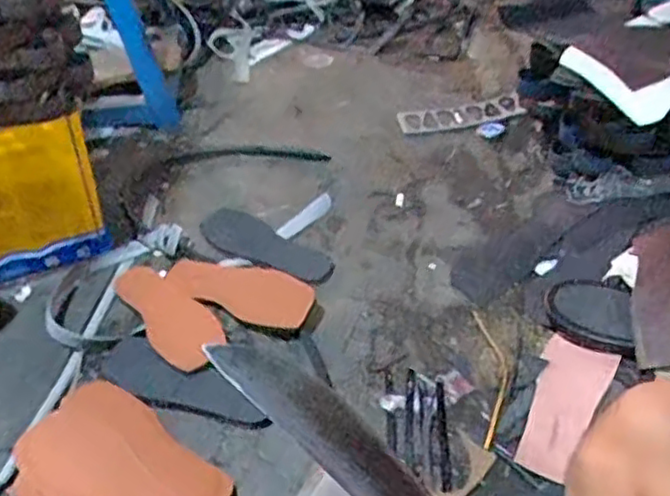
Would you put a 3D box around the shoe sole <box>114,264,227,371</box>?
[{"bbox_3d":[-0.248,0.092,0.983,0.088,0.015,0.259,-36,45,-26],"label":"shoe sole"}]

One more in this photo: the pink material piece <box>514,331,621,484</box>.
[{"bbox_3d":[0.267,0.186,0.817,0.082,0.014,0.196,17,46,32],"label":"pink material piece"}]

